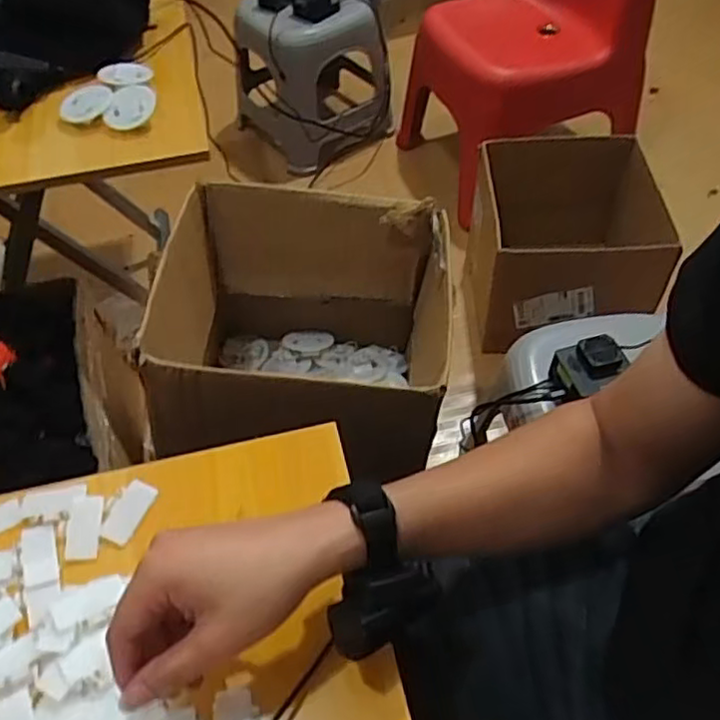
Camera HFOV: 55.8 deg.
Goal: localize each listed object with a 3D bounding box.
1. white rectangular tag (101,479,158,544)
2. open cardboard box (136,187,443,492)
[{"bbox_3d":[-0.174,0.113,0.511,0.024,0.004,0.048,23,57,5],"label":"white rectangular tag"},{"bbox_3d":[-0.055,-0.017,0.765,0.281,0.259,0.294,2,52,4],"label":"open cardboard box"}]

